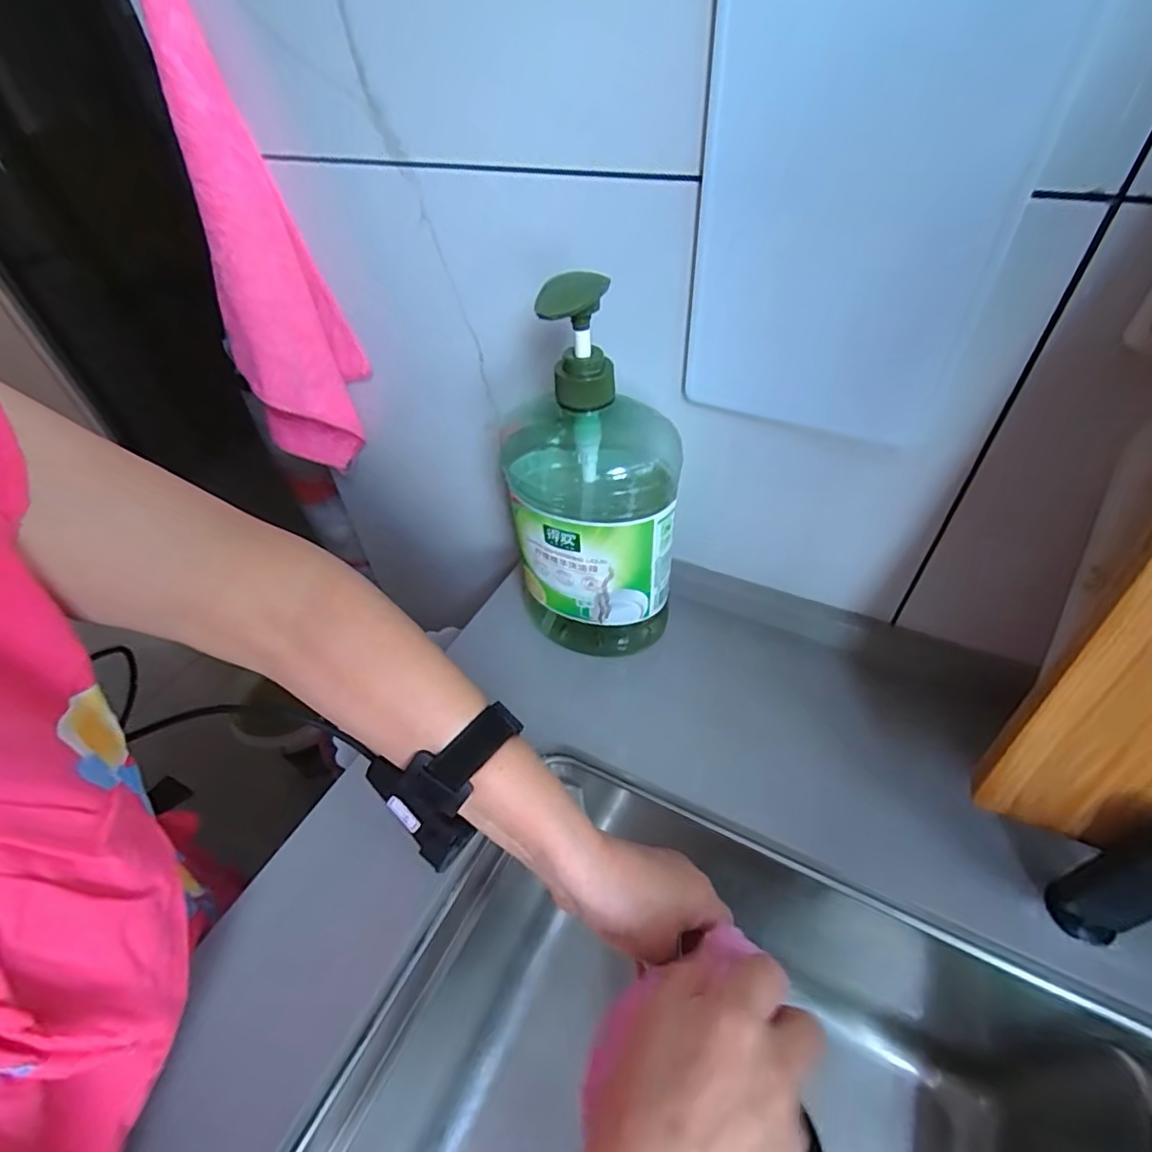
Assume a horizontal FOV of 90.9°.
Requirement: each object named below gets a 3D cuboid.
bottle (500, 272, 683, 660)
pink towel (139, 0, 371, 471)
[{"bbox_3d":[0.010,-0.057,0.393,0.112,0.269,0.090,-6,45,-2],"label":"bottle"},{"bbox_3d":[-0.255,-0.256,0.451,0.092,0.384,0.069,-28,50,-22],"label":"pink towel"}]

